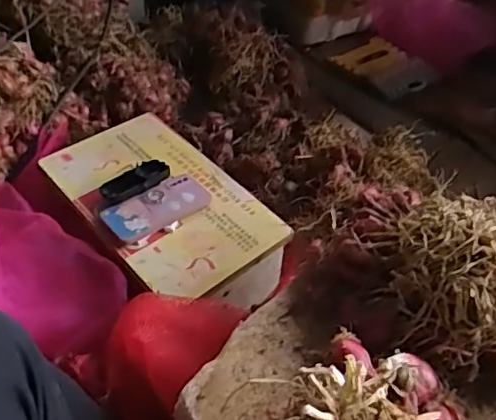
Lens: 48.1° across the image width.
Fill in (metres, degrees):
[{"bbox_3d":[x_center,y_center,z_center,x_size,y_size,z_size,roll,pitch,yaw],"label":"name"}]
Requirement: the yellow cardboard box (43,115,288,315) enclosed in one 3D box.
[{"bbox_3d":[-0.141,0.016,0.927,0.232,0.128,0.385,-31,55,-30],"label":"yellow cardboard box"}]

